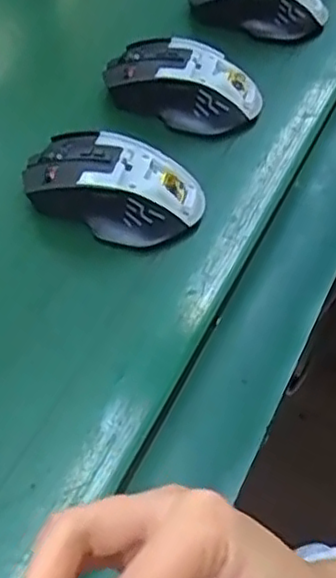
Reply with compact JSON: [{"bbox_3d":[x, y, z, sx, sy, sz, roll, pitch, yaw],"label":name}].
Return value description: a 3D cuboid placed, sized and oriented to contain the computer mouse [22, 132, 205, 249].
[{"bbox_3d":[-0.034,-0.065,0.430,0.109,0.035,0.064,18,63,8],"label":"computer mouse"}]

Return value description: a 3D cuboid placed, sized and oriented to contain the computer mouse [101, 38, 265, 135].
[{"bbox_3d":[0.012,-0.151,0.496,0.116,0.036,0.069,25,64,12],"label":"computer mouse"}]

